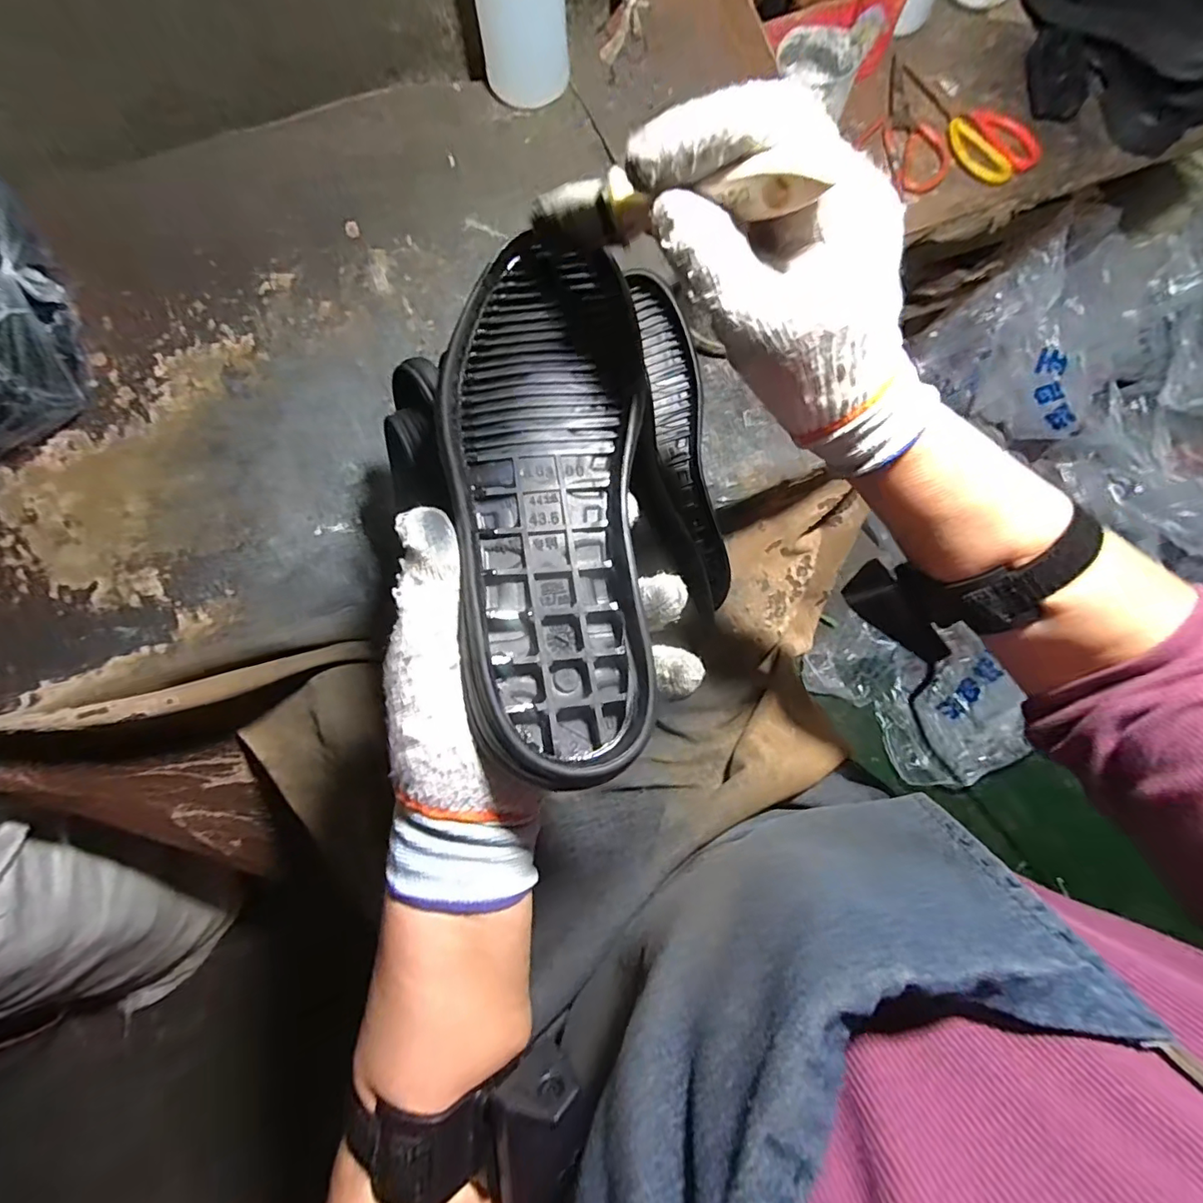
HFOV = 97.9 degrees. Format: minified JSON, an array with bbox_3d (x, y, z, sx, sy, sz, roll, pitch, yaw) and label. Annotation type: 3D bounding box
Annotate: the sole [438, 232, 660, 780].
[{"bbox_3d":[-0.026,-0.061,0.258,0.094,0.034,0.280,-4,73,0],"label":"sole"}]

